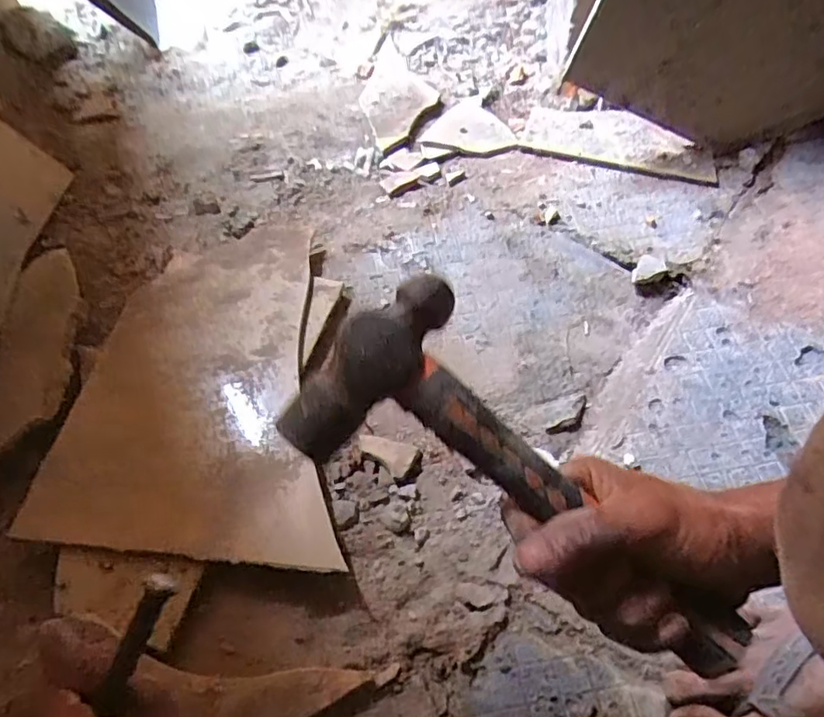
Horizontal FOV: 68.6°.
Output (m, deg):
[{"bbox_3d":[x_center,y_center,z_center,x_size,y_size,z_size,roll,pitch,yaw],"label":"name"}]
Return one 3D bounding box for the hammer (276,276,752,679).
[{"bbox_3d":[0.060,0.067,0.312,0.250,0.037,0.107,37,62,5],"label":"hammer"}]

